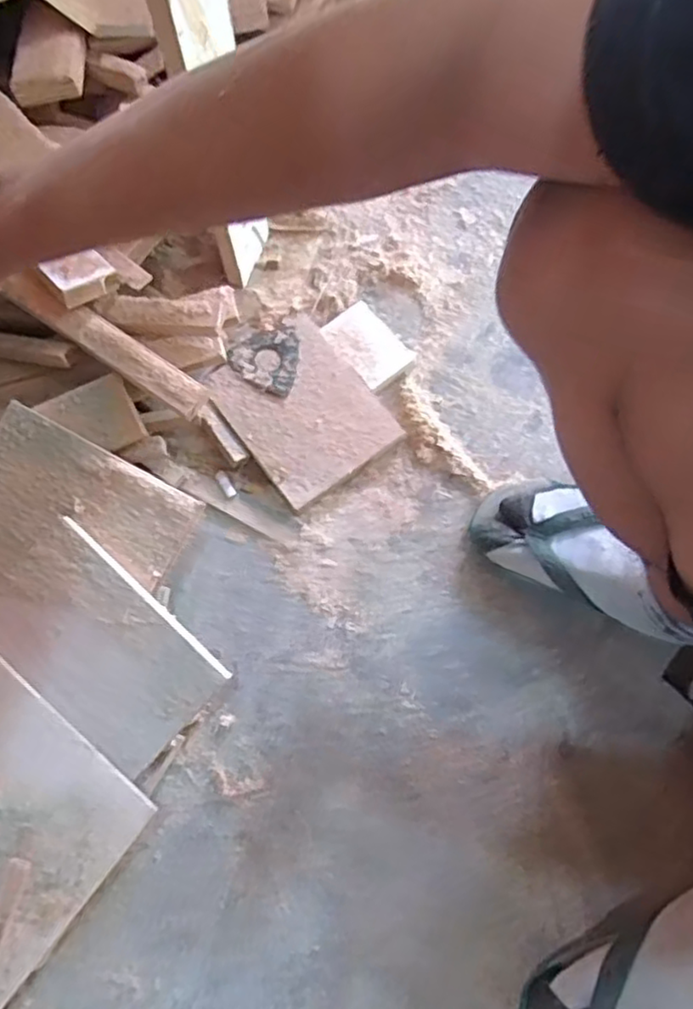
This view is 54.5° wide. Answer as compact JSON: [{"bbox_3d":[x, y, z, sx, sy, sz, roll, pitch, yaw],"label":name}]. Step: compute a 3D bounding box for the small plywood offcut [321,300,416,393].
[{"bbox_3d":[0.021,-0.161,0.689,0.059,0.015,0.091,-41,77,-11],"label":"small plywood offcut"}]

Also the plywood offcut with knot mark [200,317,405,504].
[{"bbox_3d":[-0.048,-0.100,0.667,0.130,0.024,0.182,-35,76,-9],"label":"plywood offcut with knot mark"}]

